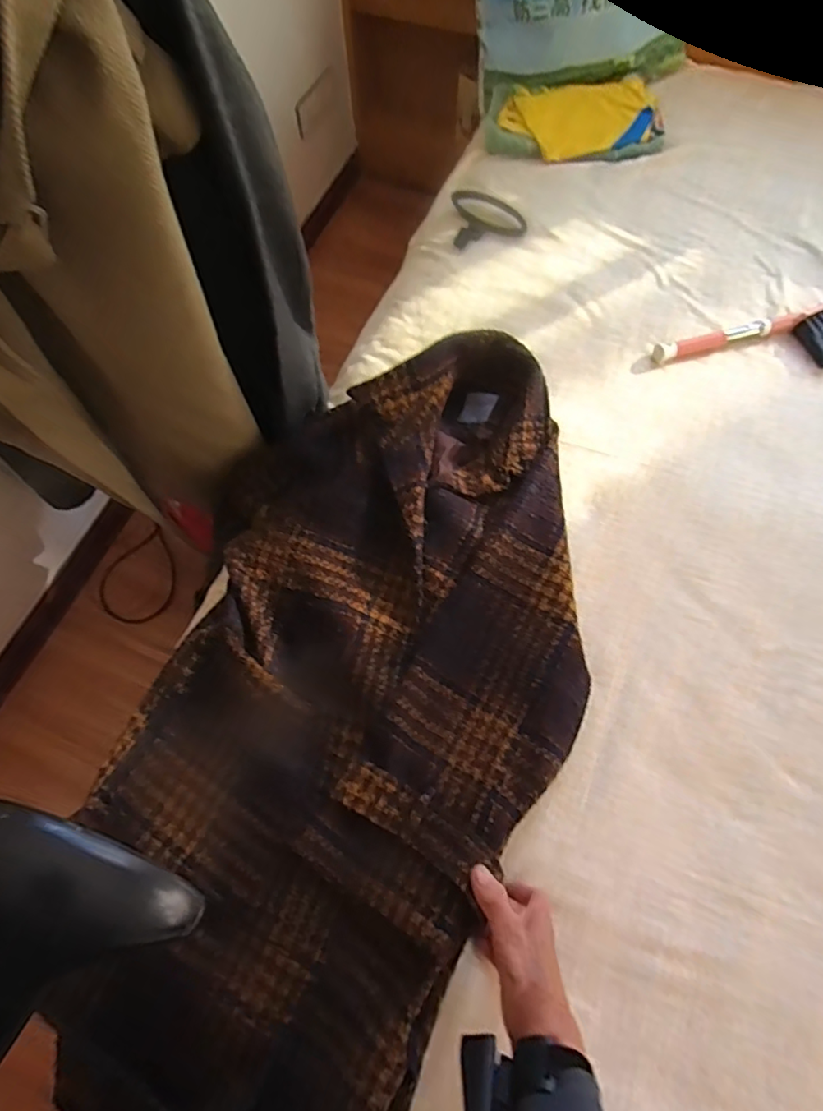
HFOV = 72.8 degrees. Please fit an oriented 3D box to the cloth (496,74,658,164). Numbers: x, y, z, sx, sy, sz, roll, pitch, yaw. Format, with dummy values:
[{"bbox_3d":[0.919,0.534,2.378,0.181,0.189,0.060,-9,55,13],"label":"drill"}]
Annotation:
[{"bbox_3d":[0.312,-0.799,1.025,0.278,0.029,0.174,-13,68,-2],"label":"cloth"}]

